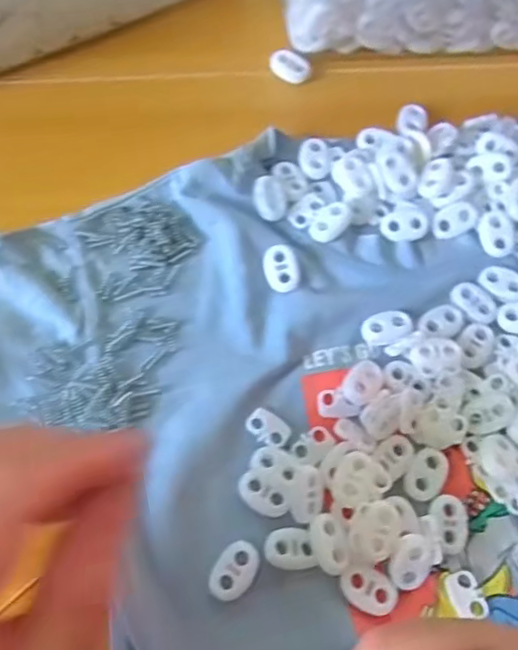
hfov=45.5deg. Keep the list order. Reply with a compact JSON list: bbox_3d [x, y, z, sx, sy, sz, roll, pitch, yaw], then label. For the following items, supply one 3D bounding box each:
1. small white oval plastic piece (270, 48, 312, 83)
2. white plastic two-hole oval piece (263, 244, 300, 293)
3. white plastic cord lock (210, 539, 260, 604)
[{"bbox_3d":[0.017,-0.140,0.333,0.023,0.006,0.014,43,73,13],"label":"small white oval plastic piece"},{"bbox_3d":[0.010,-0.027,0.285,0.015,0.005,0.024,-10,70,-6],"label":"white plastic two-hole oval piece"},{"bbox_3d":[-0.009,0.094,0.238,0.014,0.004,0.023,30,70,9],"label":"white plastic cord lock"}]

